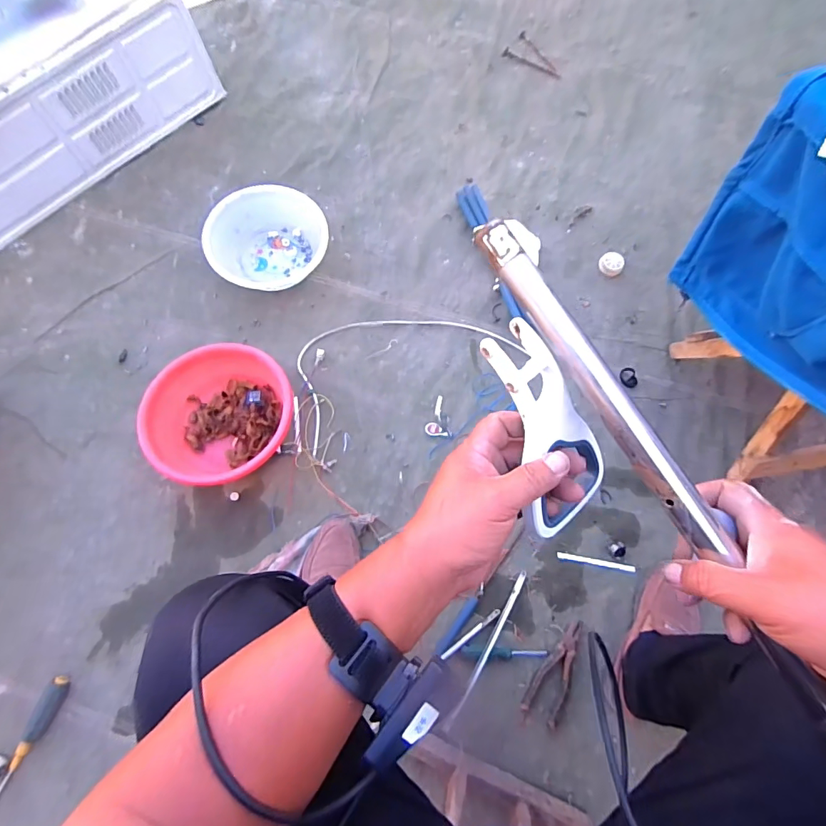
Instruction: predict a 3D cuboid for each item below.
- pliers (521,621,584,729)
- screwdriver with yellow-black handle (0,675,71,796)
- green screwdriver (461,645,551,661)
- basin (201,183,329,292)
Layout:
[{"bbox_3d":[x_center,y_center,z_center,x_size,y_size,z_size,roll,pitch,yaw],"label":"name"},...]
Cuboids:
[{"bbox_3d":[0.239,0.425,0.738,0.065,0.024,0.162,25,77,8],"label":"pliers"},{"bbox_3d":[-0.632,0.556,0.723,0.032,0.031,0.239,20,72,5],"label":"screwdriver with yellow-black handle"},{"bbox_3d":[0.155,0.405,0.743,0.146,0.016,0.022,3,75,2],"label":"green screwdriver"},{"bbox_3d":[-0.309,-0.375,0.961,0.243,0.112,0.226,0,71,-1],"label":"basin"}]

